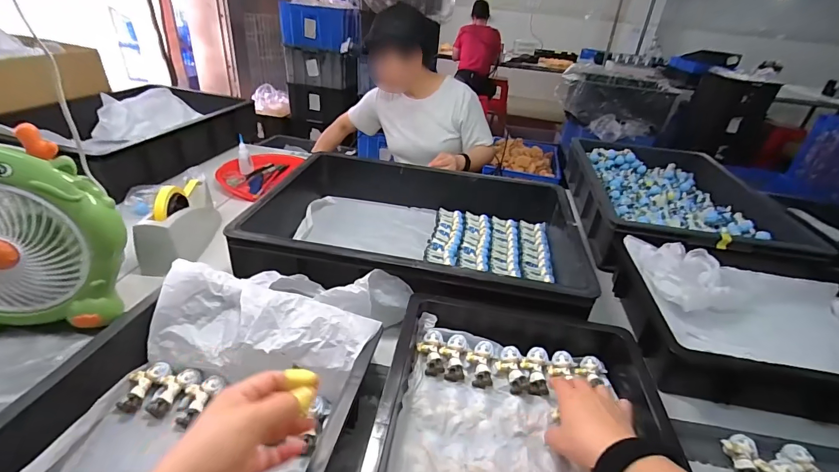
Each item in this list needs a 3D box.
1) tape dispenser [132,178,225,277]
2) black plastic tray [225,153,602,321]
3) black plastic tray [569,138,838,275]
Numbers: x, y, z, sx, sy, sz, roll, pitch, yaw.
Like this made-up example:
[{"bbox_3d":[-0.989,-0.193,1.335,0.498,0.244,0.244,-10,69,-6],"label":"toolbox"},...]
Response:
[{"bbox_3d":[-0.458,-0.034,0.753,0.076,0.122,0.204,1,31,-7],"label":"tape dispenser"},{"bbox_3d":[0.001,-0.009,0.772,0.566,0.119,0.406,9,31,5],"label":"black plastic tray"},{"bbox_3d":[0.592,-0.085,0.966,0.364,0.134,0.578,9,31,5],"label":"black plastic tray"}]

